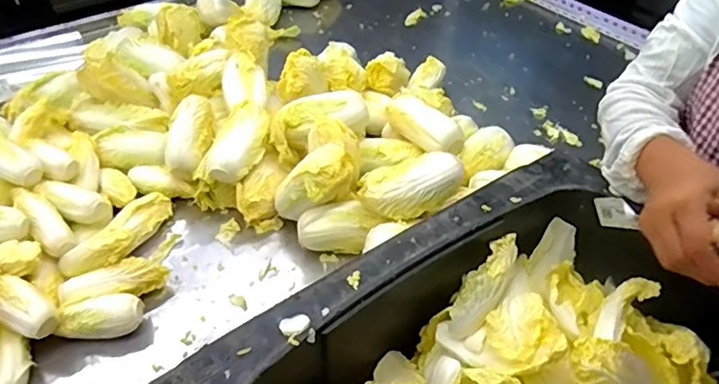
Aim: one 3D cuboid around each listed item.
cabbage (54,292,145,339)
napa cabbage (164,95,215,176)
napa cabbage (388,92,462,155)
[{"bbox_3d":[-0.316,0.157,0.654,0.095,0.051,0.046,-4,43,-4],"label":"cabbage"},{"bbox_3d":[-0.260,-0.091,0.814,0.063,0.066,0.115,-1,43,-1],"label":"napa cabbage"},{"bbox_3d":[0.097,-0.104,0.838,0.054,0.058,0.129,-31,51,-29],"label":"napa cabbage"}]

